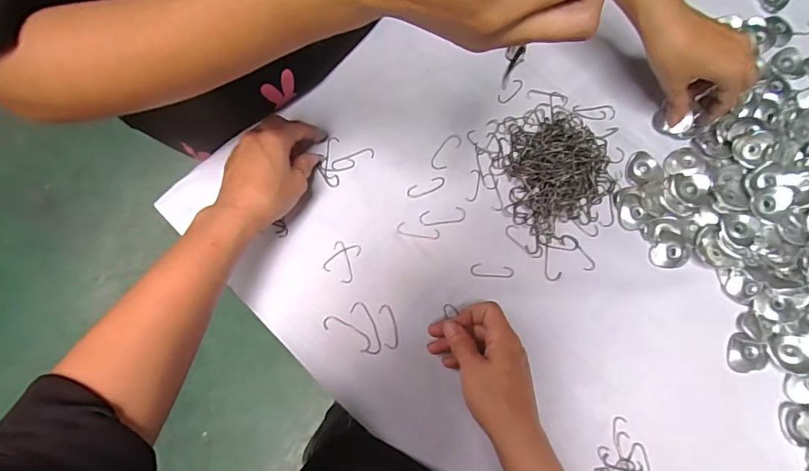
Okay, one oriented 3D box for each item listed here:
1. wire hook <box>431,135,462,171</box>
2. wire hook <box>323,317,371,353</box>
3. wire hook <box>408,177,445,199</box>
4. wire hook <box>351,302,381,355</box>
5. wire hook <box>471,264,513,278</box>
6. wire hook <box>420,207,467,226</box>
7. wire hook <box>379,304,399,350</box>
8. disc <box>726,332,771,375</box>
[{"bbox_3d":[0.042,-0.085,0.464,0.018,0.004,0.044,31,79,6],"label":"wire hook"},{"bbox_3d":[-0.052,0.089,0.421,0.048,0.004,0.016,31,79,6],"label":"wire hook"},{"bbox_3d":[0.022,-0.048,0.455,0.039,0.004,0.014,-21,78,-5],"label":"wire hook"},{"bbox_3d":[-0.035,0.085,0.422,0.016,0.004,0.050,-22,78,-5],"label":"wire hook"},{"bbox_3d":[0.085,0.034,0.440,0.041,0.004,0.012,4,77,0],"label":"wire hook"},{"bbox_3d":[0.038,-0.019,0.450,0.045,0.004,0.016,-7,77,-2],"label":"wire hook"},{"bbox_3d":[-0.014,0.084,0.422,0.014,0.004,0.041,-10,77,-3],"label":"wire hook"},{"bbox_3d":[0.315,0.109,0.418,0.034,0.008,0.034,0,77,-1],"label":"disc"}]

